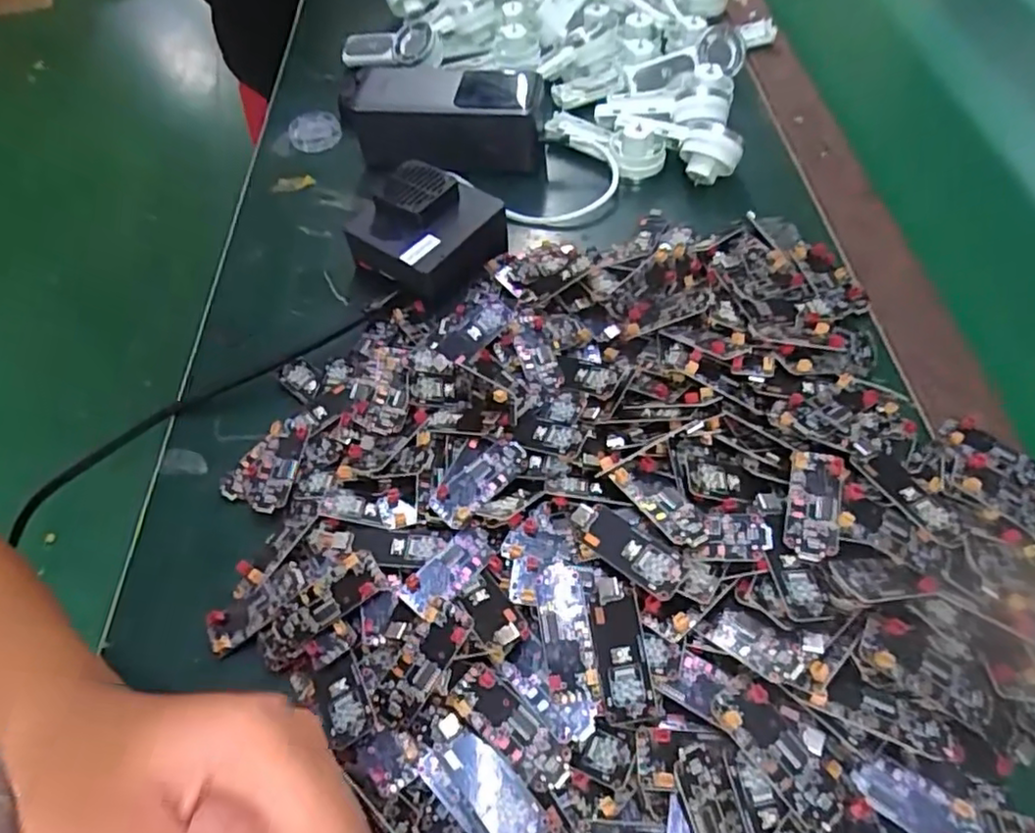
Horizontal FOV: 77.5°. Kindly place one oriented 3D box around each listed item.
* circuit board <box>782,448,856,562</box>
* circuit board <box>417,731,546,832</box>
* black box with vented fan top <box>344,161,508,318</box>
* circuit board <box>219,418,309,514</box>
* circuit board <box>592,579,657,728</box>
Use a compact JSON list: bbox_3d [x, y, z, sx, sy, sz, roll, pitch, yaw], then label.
[{"bbox_3d":[0.121,0.037,0.261,0.023,0.010,0.049,15,57,12],"label":"circuit board"},{"bbox_3d":[-0.013,0.136,0.232,0.048,0.006,0.024,37,64,24],"label":"circuit board"},{"bbox_3d":[-0.055,-0.116,0.398,0.079,0.046,0.076,31,61,22],"label":"black box with vented fan top"},{"bbox_3d":[-0.130,0.025,0.329,0.039,0.010,0.051,4,55,5],"label":"circuit board"},{"bbox_3d":[0.039,0.088,0.245,0.019,0.005,0.051,-16,55,14],"label":"circuit board"}]

